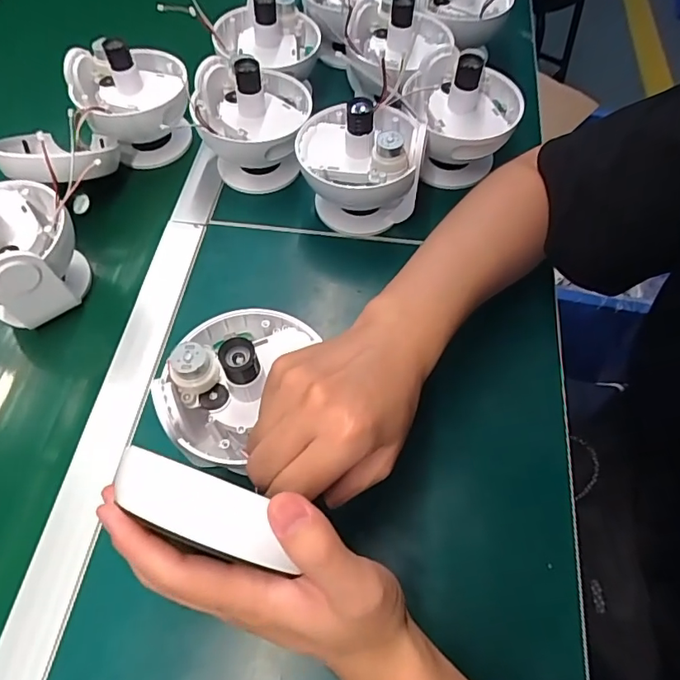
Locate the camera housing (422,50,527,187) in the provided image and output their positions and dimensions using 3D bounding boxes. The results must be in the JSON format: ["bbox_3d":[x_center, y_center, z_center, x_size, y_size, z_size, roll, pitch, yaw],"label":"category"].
[{"bbox_3d":[0.128,-0.227,0.515,0.104,0.107,0.112,10,63,7],"label":"camera housing"}]

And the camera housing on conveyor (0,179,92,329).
[{"bbox_3d":[-0.289,-0.078,0.438,0.109,0.091,0.121,31,66,19],"label":"camera housing on conveyor"}]

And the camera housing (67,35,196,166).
[{"bbox_3d":[-0.218,-0.254,0.547,0.112,0.123,0.101,-20,63,-8],"label":"camera housing"}]

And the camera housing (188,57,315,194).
[{"bbox_3d":[-0.085,-0.223,0.520,0.115,0.106,0.112,-11,62,-3],"label":"camera housing"}]

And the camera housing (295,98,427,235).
[{"bbox_3d":[0.020,-0.173,0.491,0.119,0.107,0.112,2,62,4],"label":"camera housing"}]

